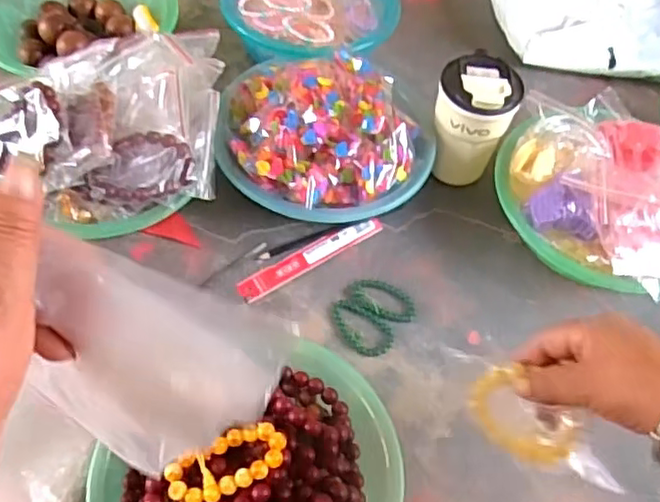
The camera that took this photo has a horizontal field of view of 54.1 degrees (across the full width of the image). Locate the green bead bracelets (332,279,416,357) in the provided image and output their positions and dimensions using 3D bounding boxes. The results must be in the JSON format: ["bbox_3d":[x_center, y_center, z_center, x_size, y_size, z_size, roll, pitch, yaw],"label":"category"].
[{"bbox_3d":[0.042,0.064,0.661,0.072,0.006,0.083,33,59,17],"label":"green bead bracelets"}]

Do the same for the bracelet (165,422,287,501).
[{"bbox_3d":[-0.075,0.155,0.471,0.086,0.018,0.043,-24,61,-20],"label":"bracelet"}]

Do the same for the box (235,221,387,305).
[{"bbox_3d":[-0.018,0.005,0.692,0.174,0.006,0.025,-27,62,-22],"label":"box"}]

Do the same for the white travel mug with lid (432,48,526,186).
[{"bbox_3d":[0.155,-0.139,0.722,0.081,0.139,0.081,2,55,-3],"label":"white travel mug with lid"}]

